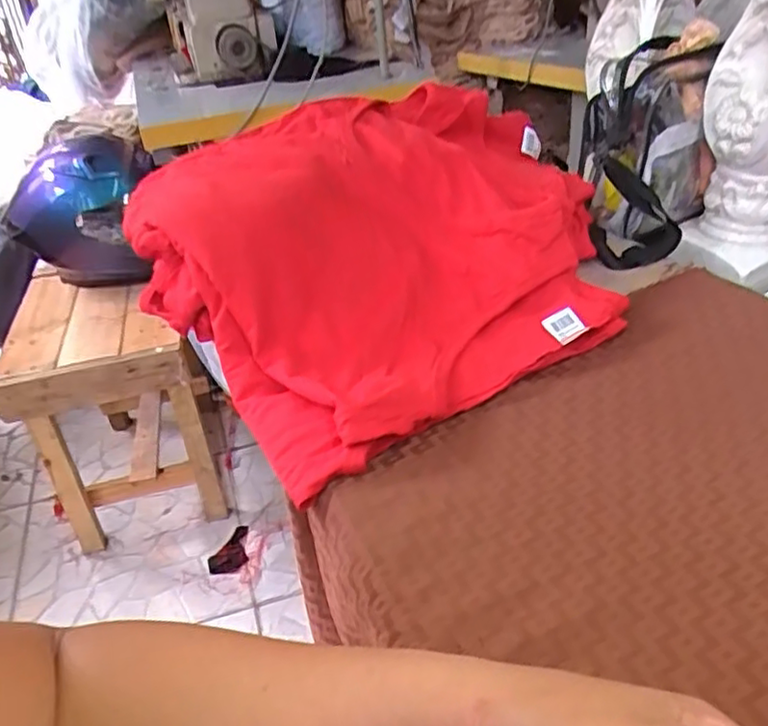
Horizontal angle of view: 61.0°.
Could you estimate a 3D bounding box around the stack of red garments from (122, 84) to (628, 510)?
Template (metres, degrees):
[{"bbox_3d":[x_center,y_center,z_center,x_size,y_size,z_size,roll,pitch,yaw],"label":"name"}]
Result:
[{"bbox_3d":[0.024,-0.140,0.672,0.489,0.139,0.399,-25,40,-26],"label":"stack of red garments"}]

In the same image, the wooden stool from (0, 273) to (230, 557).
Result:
[{"bbox_3d":[-0.517,0.072,1.277,0.299,0.425,0.357,-12,36,-12],"label":"wooden stool"}]

